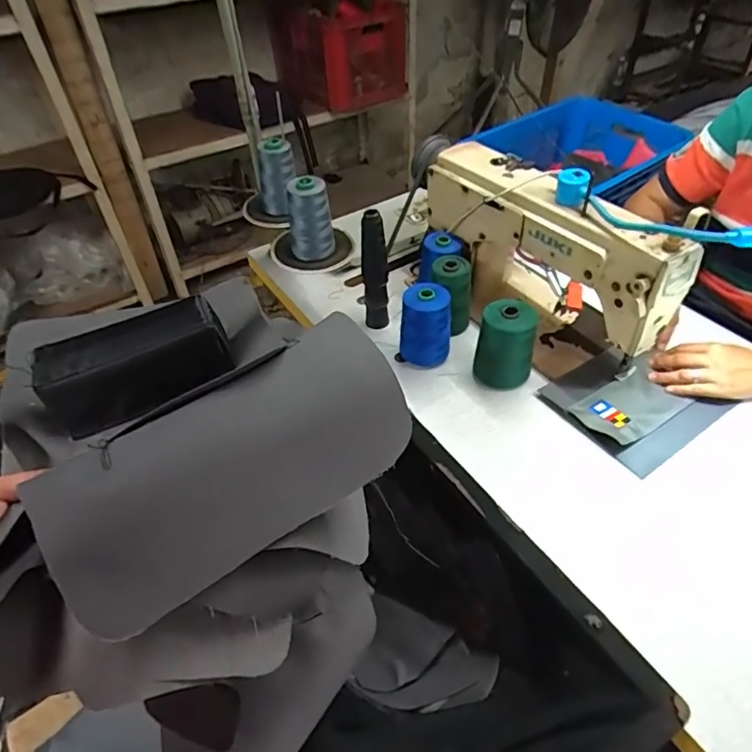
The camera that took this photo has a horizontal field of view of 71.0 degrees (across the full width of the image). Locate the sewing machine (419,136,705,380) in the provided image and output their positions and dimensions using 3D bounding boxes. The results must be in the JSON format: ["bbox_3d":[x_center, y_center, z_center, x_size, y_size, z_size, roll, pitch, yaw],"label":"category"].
[{"bbox_3d":[0.244,-0.206,0.822,0.142,0.238,0.467,-27,49,-23],"label":"sewing machine"}]

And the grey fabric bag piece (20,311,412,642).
[{"bbox_3d":[-0.079,0.052,0.318,0.218,0.026,0.105,-34,89,-24],"label":"grey fabric bag piece"}]

